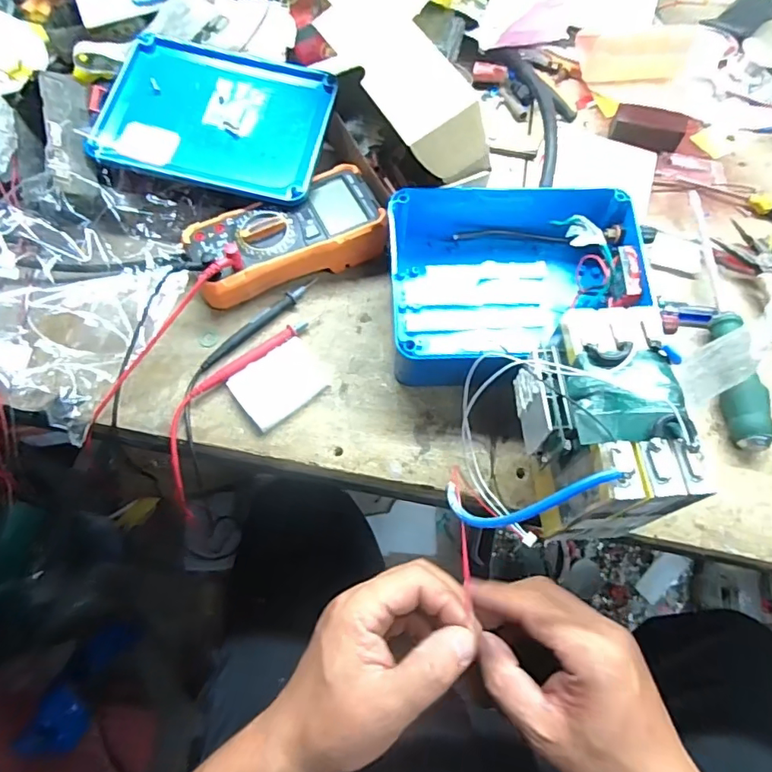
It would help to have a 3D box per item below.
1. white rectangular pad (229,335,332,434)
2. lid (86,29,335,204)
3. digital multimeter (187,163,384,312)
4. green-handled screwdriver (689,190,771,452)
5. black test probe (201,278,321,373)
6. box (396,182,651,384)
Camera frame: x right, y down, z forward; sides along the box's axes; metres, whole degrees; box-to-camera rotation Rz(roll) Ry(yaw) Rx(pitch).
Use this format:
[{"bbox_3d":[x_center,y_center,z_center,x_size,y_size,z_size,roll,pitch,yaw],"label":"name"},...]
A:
[{"bbox_3d":[-0.087,-0.004,0.435,0.075,0.010,0.055,-40,72,-16],"label":"white rectangular pad"},{"bbox_3d":[-0.154,-0.247,0.481,0.195,0.021,0.154,13,74,-3],"label":"lid"},{"bbox_3d":[-0.088,-0.135,0.471,0.171,0.042,0.084,-23,68,-10],"label":"digital multimeter"},{"bbox_3d":[0.299,-0.067,0.453,0.034,0.025,0.254,7,66,3],"label":"green-handled screwdriver"},{"bbox_3d":[-0.111,-0.057,0.458,0.124,0.010,0.014,-41,72,-17],"label":"black test probe"},{"bbox_3d":[0.104,-0.092,0.437,0.202,0.073,0.159,1,66,0],"label":"box"}]

